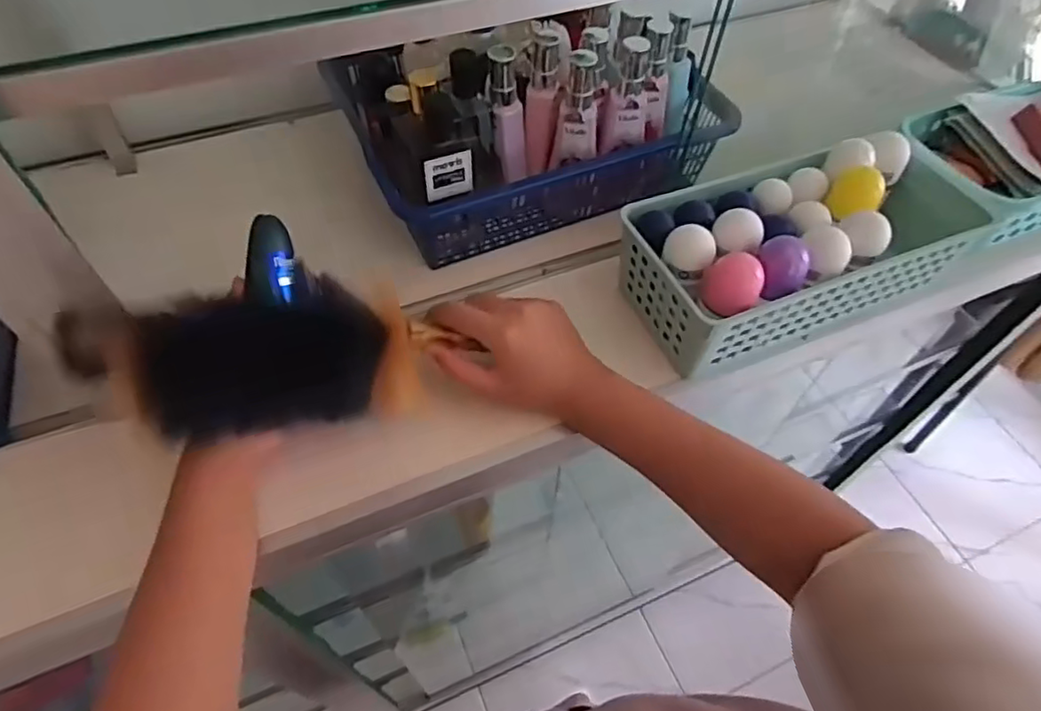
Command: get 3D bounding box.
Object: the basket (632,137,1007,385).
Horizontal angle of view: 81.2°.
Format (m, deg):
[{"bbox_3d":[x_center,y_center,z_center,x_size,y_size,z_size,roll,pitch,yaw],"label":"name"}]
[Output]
[{"bbox_3d":[0.233,-0.101,0.514,0.278,0.092,0.135,-18,60,-15],"label":"basket"}]

